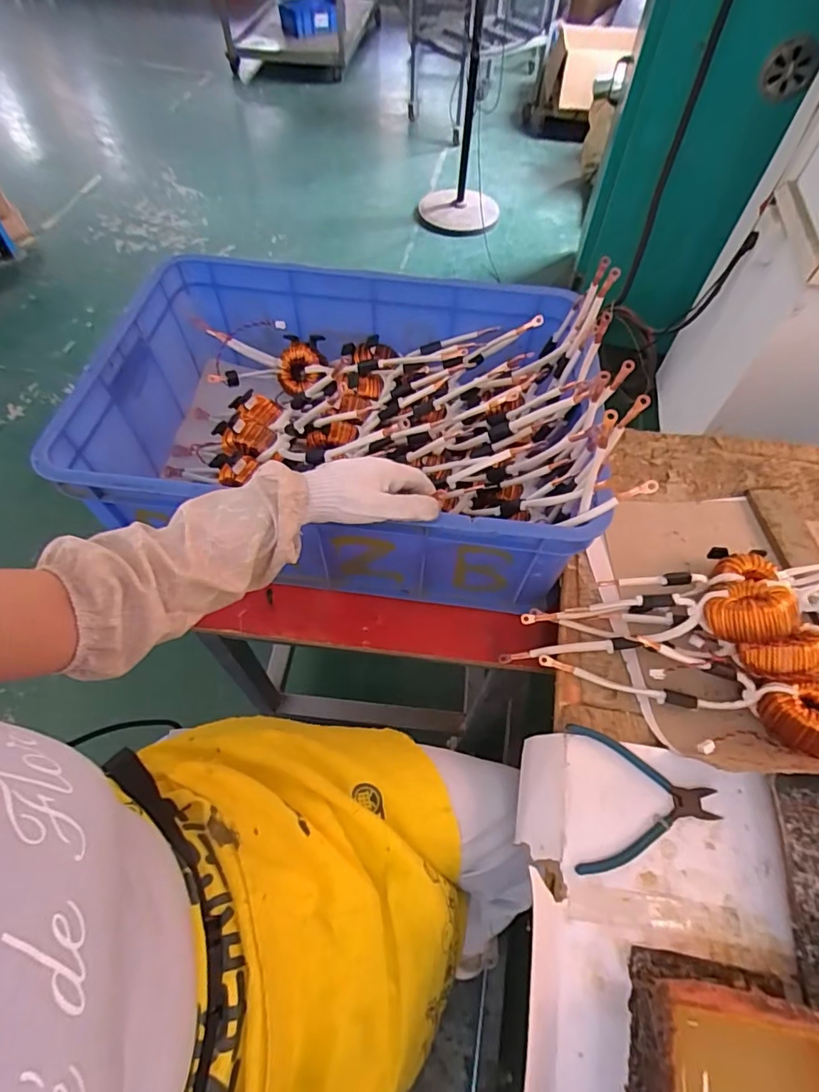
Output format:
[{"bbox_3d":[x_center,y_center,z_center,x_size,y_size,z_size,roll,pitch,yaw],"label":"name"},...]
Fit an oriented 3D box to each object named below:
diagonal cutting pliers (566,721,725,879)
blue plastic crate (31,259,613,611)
[{"bbox_3d":[0.221,0.242,0.484,0.133,0.006,0.125,7,58,3],"label":"diagonal cutting pliers"},{"bbox_3d":[-0.080,-0.161,0.696,0.590,0.198,0.404,6,58,2],"label":"blue plastic crate"}]

